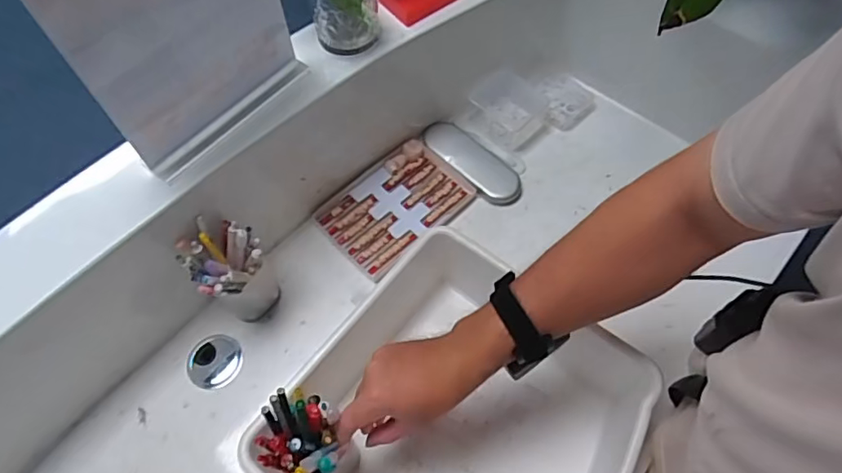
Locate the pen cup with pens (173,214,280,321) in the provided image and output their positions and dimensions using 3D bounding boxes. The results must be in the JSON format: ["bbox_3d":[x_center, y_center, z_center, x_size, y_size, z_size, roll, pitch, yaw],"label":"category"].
[{"bbox_3d":[-0.226,0.045,0.654,0.077,0.143,0.077,0,61,1],"label":"pen cup with pens"}]

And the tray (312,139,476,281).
[{"bbox_3d":[-0.036,-0.043,0.774,0.196,0.017,0.136,-41,68,-19],"label":"tray"}]

